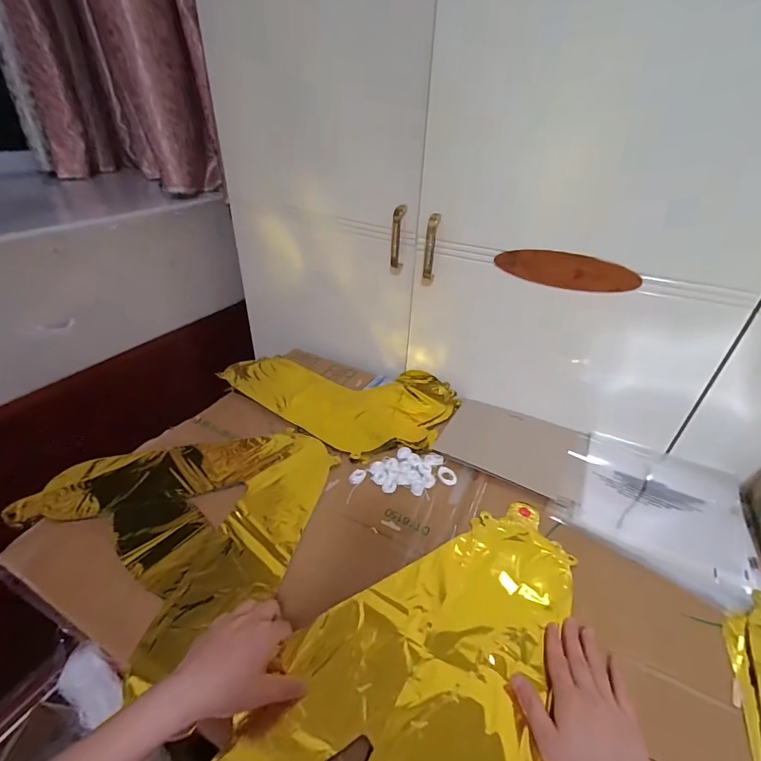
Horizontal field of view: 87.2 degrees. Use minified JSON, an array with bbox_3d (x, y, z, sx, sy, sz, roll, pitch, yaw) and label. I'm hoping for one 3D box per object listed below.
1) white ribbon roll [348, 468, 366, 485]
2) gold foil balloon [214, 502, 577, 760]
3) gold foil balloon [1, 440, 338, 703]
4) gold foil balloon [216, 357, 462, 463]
[{"bbox_3d":[-0.033,0.138,0.575,0.020,0.004,0.027,17,36,18],"label":"white ribbon roll"},{"bbox_3d":[0.066,0.282,0.411,0.237,0.021,0.402,25,39,28],"label":"gold foil balloon"},{"bbox_3d":[-0.239,0.160,0.549,0.336,0.014,0.328,28,41,31],"label":"gold foil balloon"},{"bbox_3d":[-0.077,0.015,0.744,0.406,0.024,0.239,24,39,27],"label":"gold foil balloon"}]

